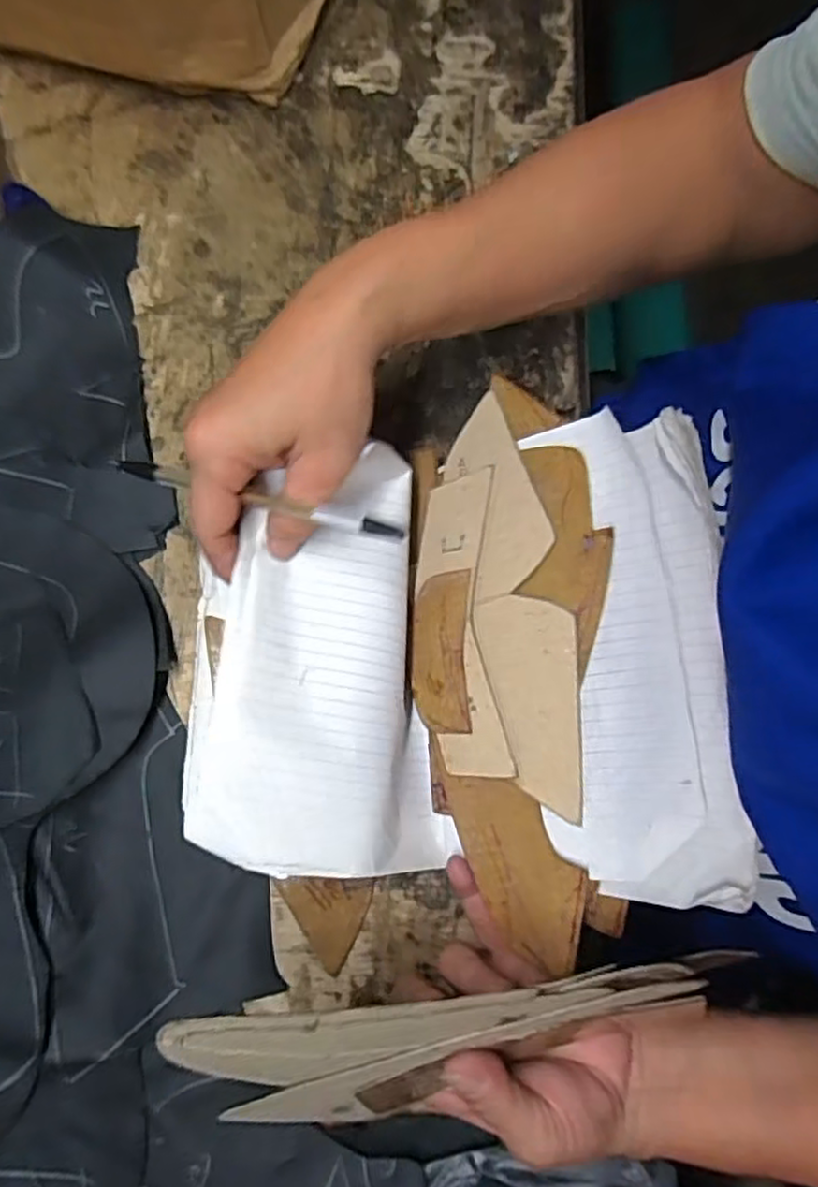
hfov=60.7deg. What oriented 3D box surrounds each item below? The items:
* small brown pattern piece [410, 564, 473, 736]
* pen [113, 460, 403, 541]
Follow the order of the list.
[{"bbox_3d":[0.015,0.028,0.341,0.032,0.004,0.076,-8,76,34],"label":"small brown pattern piece"},{"bbox_3d":[-0.066,-0.040,0.289,0.140,0.007,0.010,16,78,19],"label":"pen"}]

